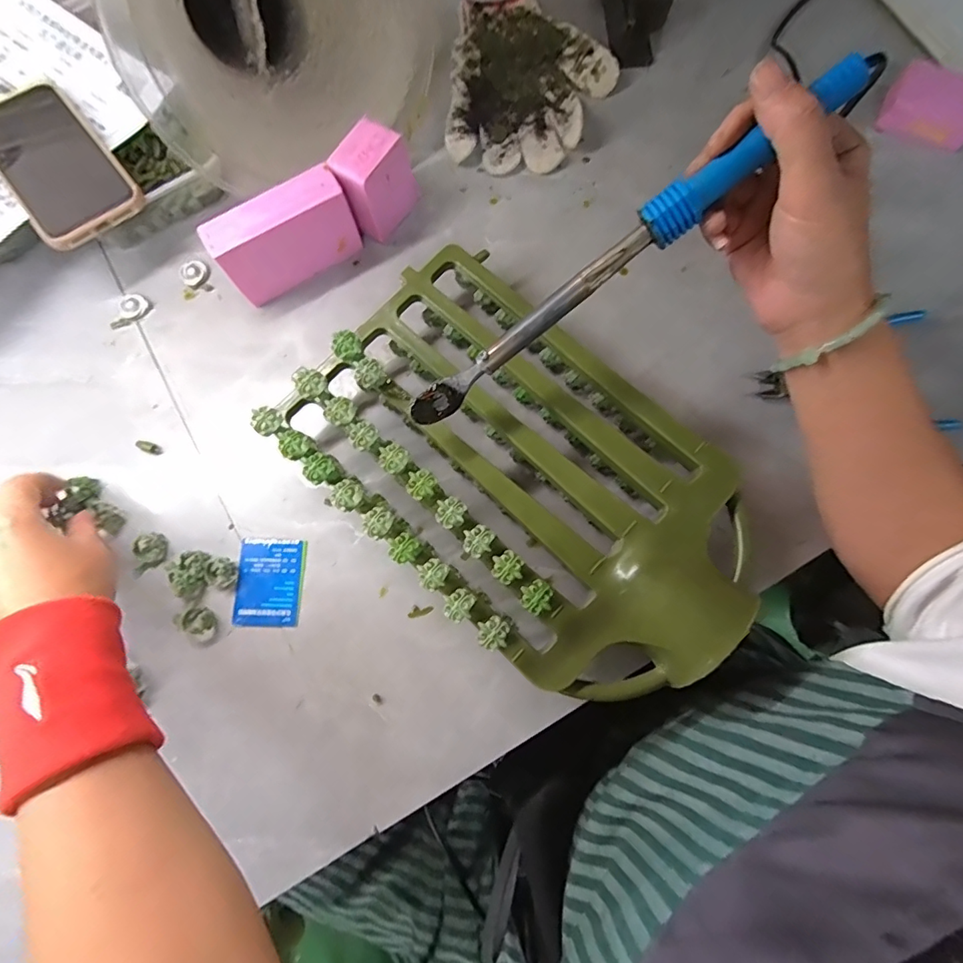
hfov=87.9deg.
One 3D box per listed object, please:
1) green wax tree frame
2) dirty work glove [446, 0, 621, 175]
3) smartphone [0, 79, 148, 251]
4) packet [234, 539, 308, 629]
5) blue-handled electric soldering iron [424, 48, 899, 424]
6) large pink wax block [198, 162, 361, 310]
[{"bbox_3d":[0.029,-0.007,0.352,0.323,0.089,0.204,42,81,9],"label":"green wax tree frame"},{"bbox_3d":[0.048,-0.374,0.465,0.146,0.019,0.188,3,78,1],"label":"dirty work glove"},{"bbox_3d":[-0.345,-0.262,0.398,0.077,0.015,0.175,-40,82,-7],"label":"smartphone"},{"bbox_3d":[-0.160,0.076,0.377,0.051,0.004,0.065,2,78,1],"label":"packet"},{"bbox_3d":[0.076,-0.124,0.286,0.299,0.025,0.022,-35,79,20],"label":"blue-handled electric soldering iron"},{"bbox_3d":[-0.153,-0.191,0.397,0.107,0.078,0.028,-35,80,-7],"label":"large pink wax block"}]

